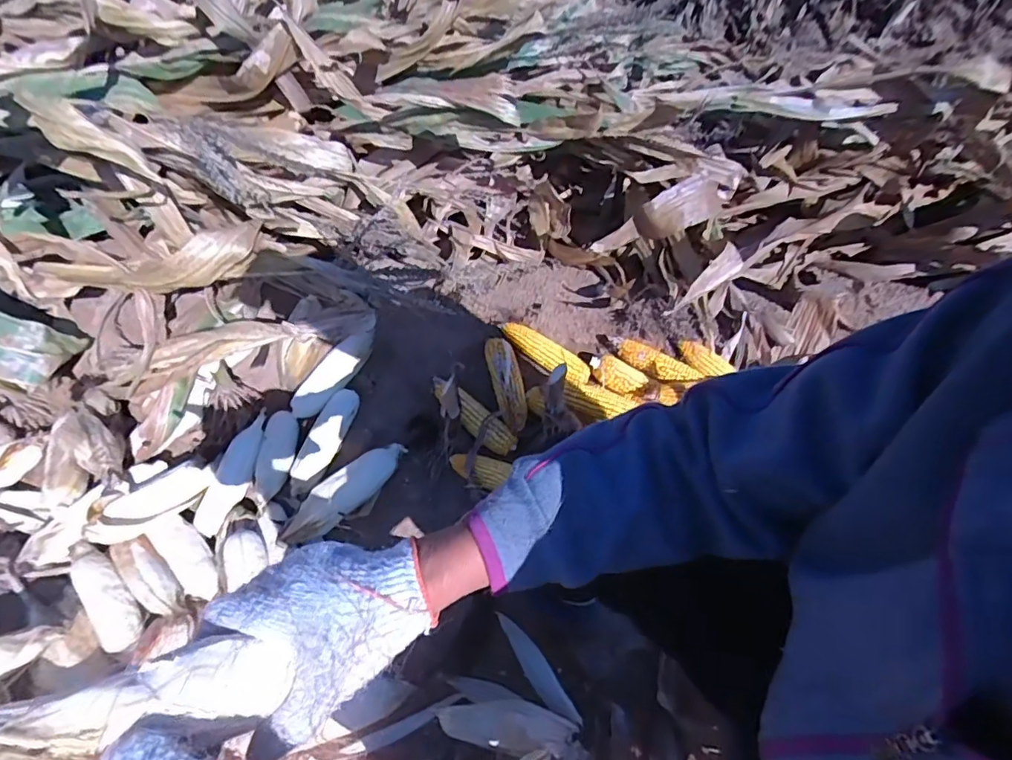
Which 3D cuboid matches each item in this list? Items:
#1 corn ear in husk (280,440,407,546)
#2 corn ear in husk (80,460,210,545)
[{"bbox_3d":[-0.247,0.174,0.853,0.062,0.044,0.230,32,54,24],"label":"corn ear in husk"},{"bbox_3d":[-0.541,0.177,0.814,0.070,0.060,0.176,28,35,21],"label":"corn ear in husk"}]

